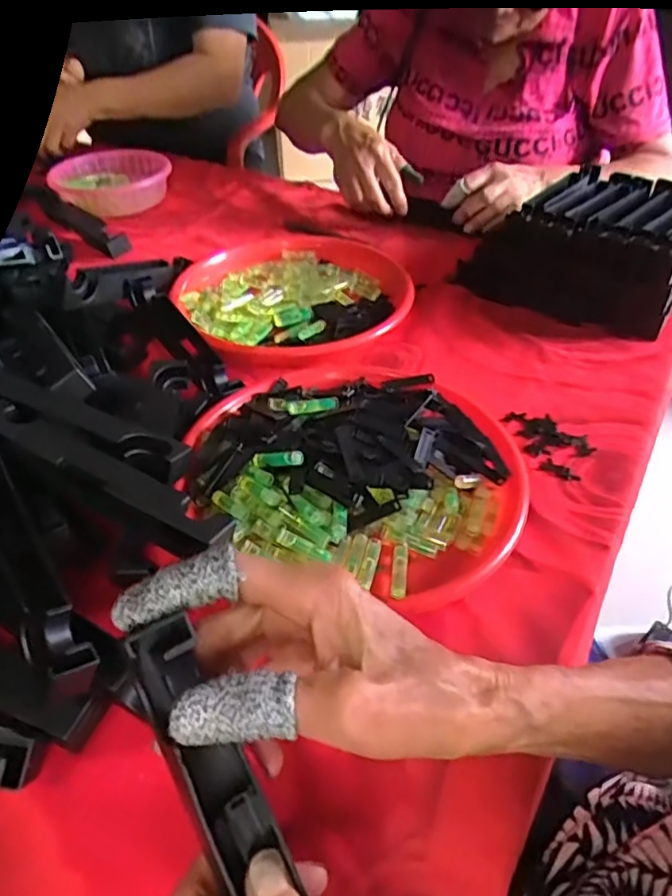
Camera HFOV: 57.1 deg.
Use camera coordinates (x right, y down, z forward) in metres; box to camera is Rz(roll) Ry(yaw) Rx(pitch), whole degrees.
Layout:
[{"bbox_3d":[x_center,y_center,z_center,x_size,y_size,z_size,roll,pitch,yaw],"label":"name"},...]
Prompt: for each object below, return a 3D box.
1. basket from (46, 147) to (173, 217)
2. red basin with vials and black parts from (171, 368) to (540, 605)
[{"bbox_3d":[-0.324,-0.384,0.890,0.168,0.041,0.155,16,47,17],"label":"basket"},{"bbox_3d":[0.014,0.013,0.459,0.245,0.050,0.219,11,45,12],"label":"red basin with vials and black parts"}]

